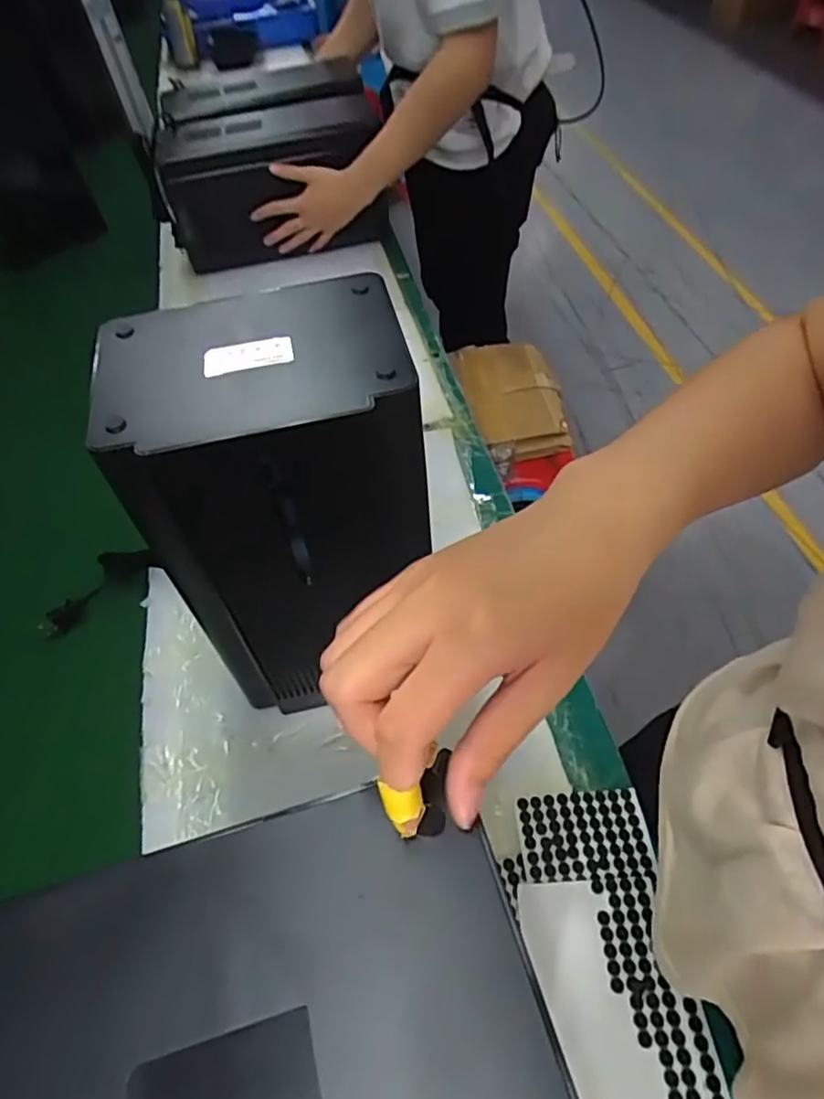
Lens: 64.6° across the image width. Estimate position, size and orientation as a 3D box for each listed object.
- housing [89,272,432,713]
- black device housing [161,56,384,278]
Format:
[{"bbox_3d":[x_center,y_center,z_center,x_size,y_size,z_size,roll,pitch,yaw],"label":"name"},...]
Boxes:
[{"bbox_3d":[-0.088,-0.012,0.535,0.187,0.351,0.133,-15,53,-3],"label":"housing"},{"bbox_3d":[-0.242,-0.683,1.150,0.344,0.190,0.325,-8,53,2],"label":"black device housing"}]

